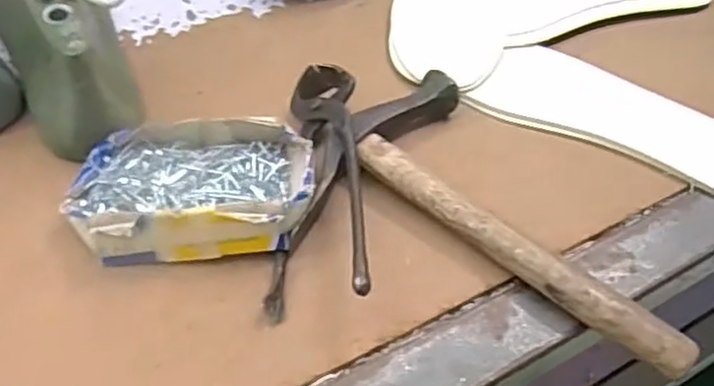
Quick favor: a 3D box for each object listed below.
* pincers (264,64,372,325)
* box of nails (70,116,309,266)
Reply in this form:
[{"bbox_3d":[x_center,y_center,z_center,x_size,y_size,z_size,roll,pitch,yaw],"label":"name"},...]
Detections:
[{"bbox_3d":[-0.019,-0.010,0.400,0.049,0.034,0.170,3,50,-3],"label":"pincers"},{"bbox_3d":[-0.091,-0.003,0.389,0.127,0.035,0.082,-2,50,-7],"label":"box of nails"}]

